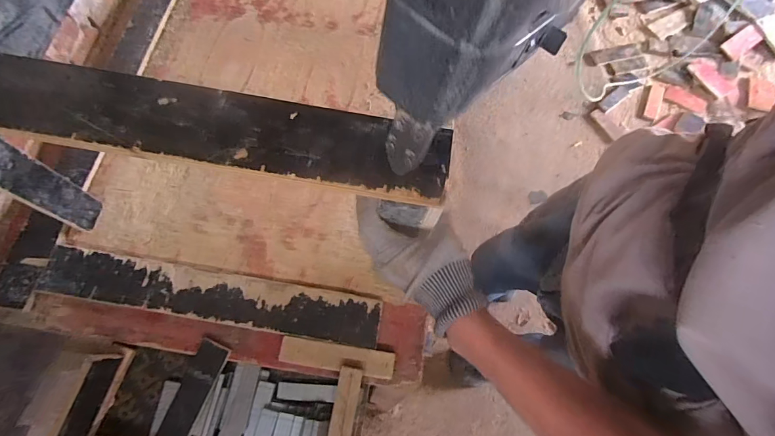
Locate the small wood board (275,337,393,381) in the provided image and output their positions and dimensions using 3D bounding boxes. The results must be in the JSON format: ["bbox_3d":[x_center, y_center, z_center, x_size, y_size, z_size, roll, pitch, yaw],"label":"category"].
[{"bbox_3d":[-0.084,0.235,0.676,0.189,0.020,0.042,7,71,4],"label":"small wood board"}]

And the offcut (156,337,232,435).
[{"bbox_3d":[-0.325,0.293,0.663,0.052,0.012,0.177,24,81,10],"label":"offcut"}]

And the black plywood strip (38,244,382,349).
[{"bbox_3d":[-0.301,0.133,0.700,0.575,0.011,0.086,10,69,0],"label":"black plywood strip"}]

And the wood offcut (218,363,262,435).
[{"bbox_3d":[-0.246,0.325,0.655,0.036,0.016,0.160,14,72,6],"label":"wood offcut"}]

